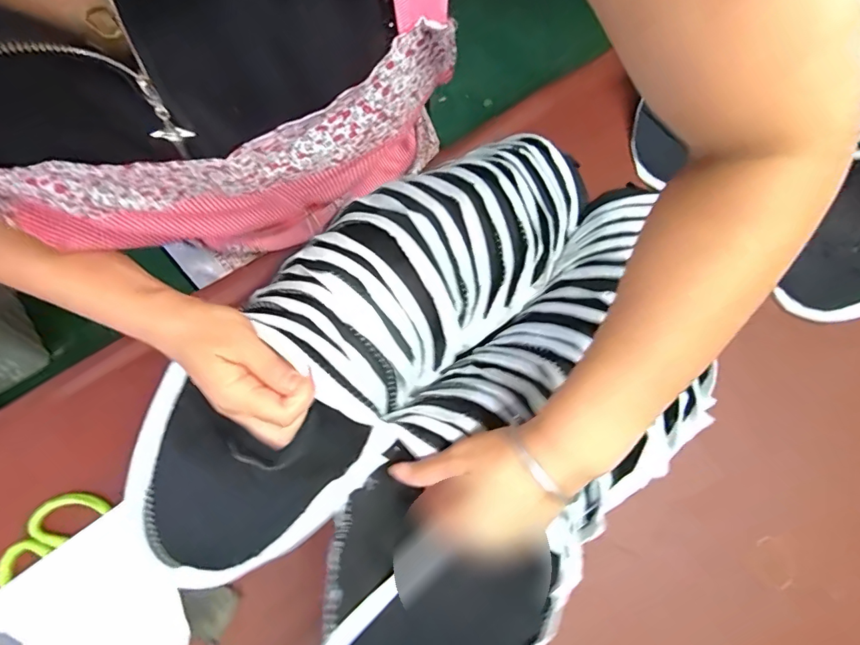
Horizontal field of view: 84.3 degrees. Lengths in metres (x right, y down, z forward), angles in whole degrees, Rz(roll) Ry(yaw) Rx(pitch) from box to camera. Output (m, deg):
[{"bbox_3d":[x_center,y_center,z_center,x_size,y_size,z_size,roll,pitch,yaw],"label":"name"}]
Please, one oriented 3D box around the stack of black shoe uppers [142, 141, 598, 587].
[{"bbox_3d":[-0.042,-0.019,0.444,0.181,0.087,0.527,40,72,13],"label":"stack of black shoe uppers"}]

